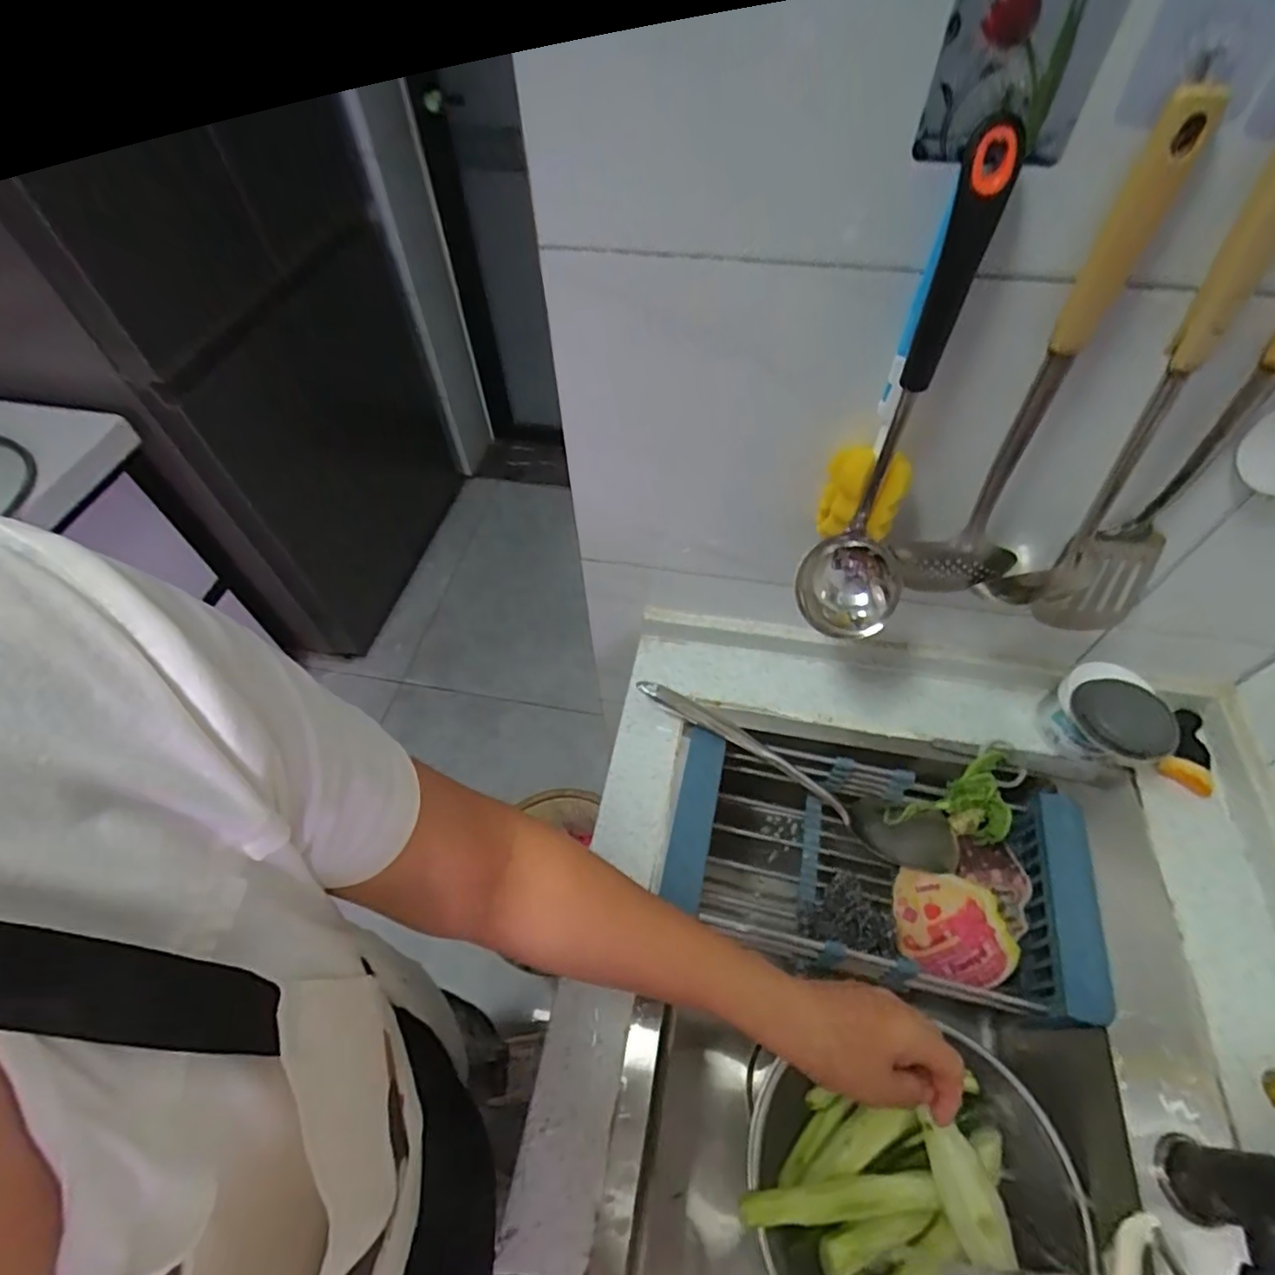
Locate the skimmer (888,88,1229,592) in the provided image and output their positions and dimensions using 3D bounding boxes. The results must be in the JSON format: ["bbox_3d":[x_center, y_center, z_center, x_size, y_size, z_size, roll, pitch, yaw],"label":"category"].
[{"bbox_3d":[0.258,-0.146,0.412,0.079,0.336,0.028,5,49,4],"label":"skimmer"}]

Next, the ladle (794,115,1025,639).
[{"bbox_3d":[0.179,-0.128,0.414,0.080,0.310,0.099,19,57,14],"label":"ladle"}]

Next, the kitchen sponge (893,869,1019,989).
[{"bbox_3d":[0.293,0.270,0.577,0.097,0.016,0.089,-5,71,36],"label":"kitchen sponge"}]

